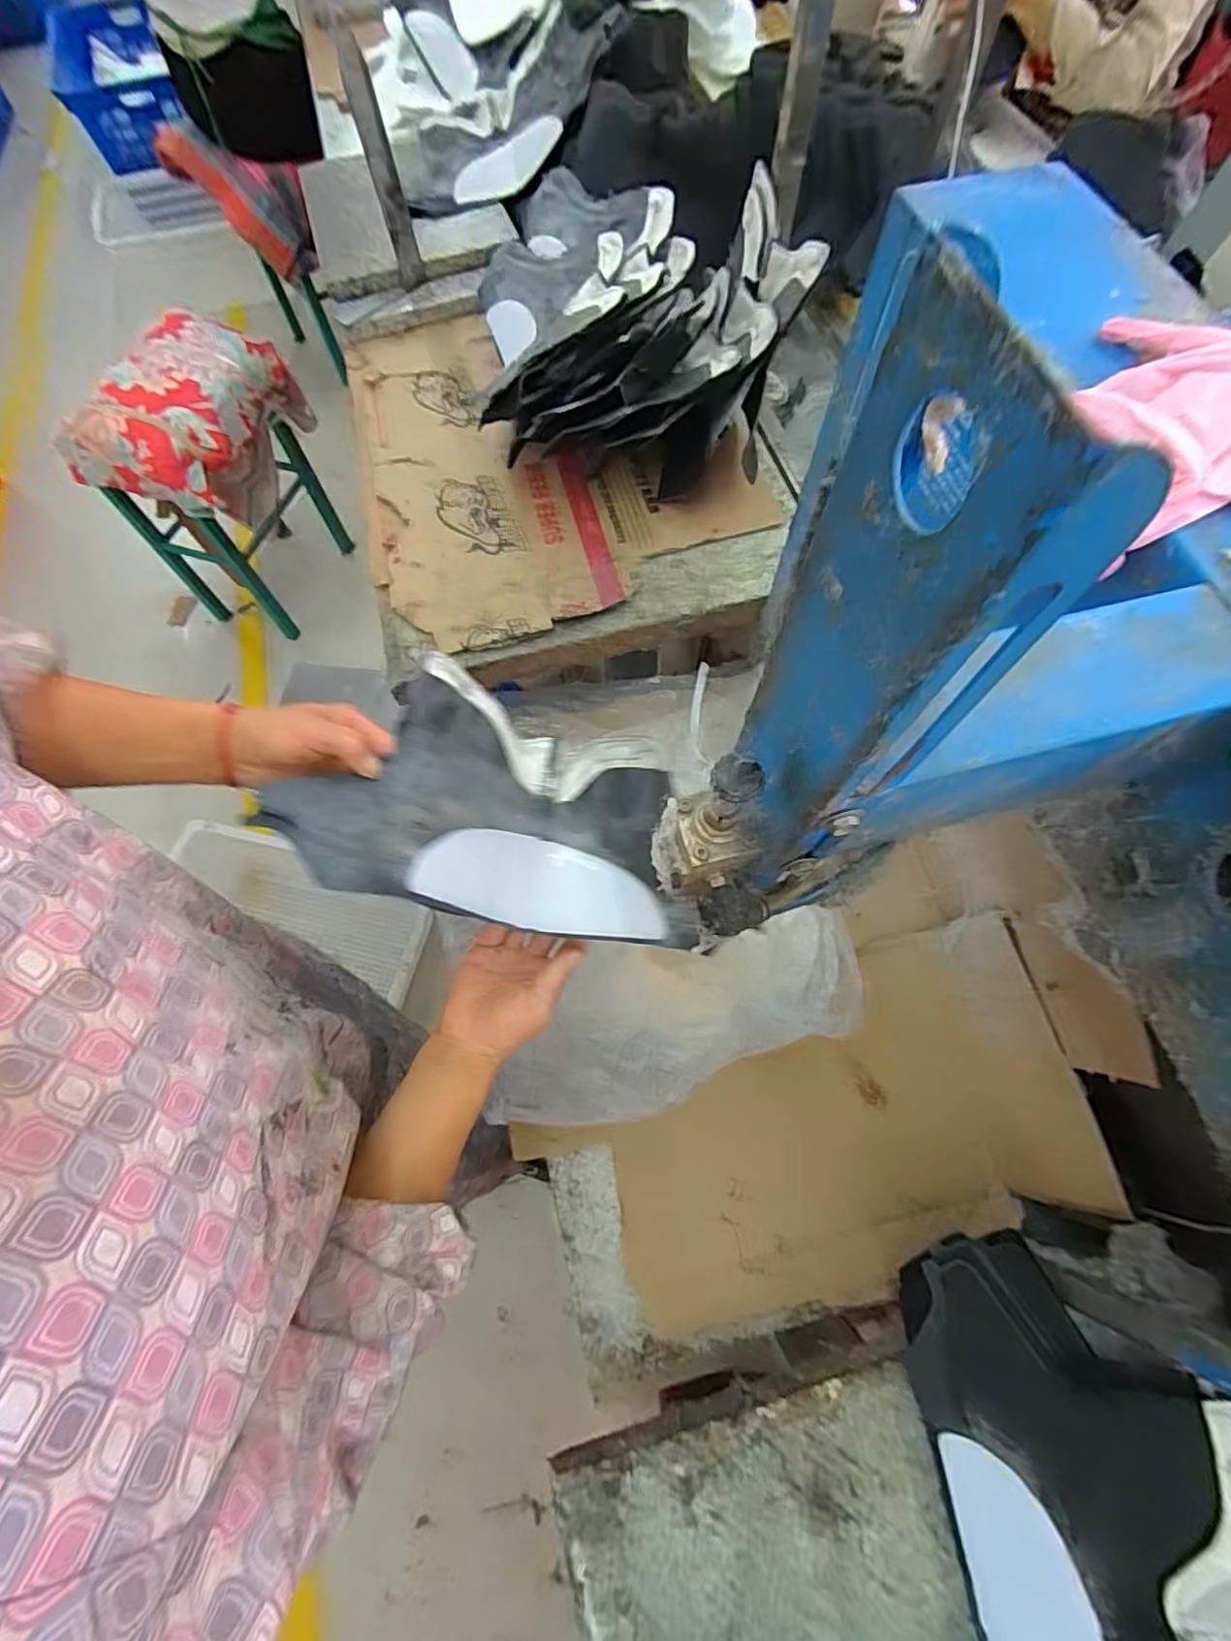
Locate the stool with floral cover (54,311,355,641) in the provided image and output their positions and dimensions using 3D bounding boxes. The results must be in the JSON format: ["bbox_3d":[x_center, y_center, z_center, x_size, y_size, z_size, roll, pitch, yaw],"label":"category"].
[{"bbox_3d":[-0.885,-0.788,1.433,0.253,0.504,0.421,19,70,8],"label":"stool with floral cover"}]

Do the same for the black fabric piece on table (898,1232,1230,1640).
[{"bbox_3d":[0.324,0.470,0.364,0.198,0.133,0.351,-4,69,-1],"label":"black fabric piece on table"}]

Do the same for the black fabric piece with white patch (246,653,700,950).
[{"bbox_3d":[-0.078,-0.016,0.454,0.288,0.032,0.185,16,59,-26],"label":"black fabric piece with white patch"}]

